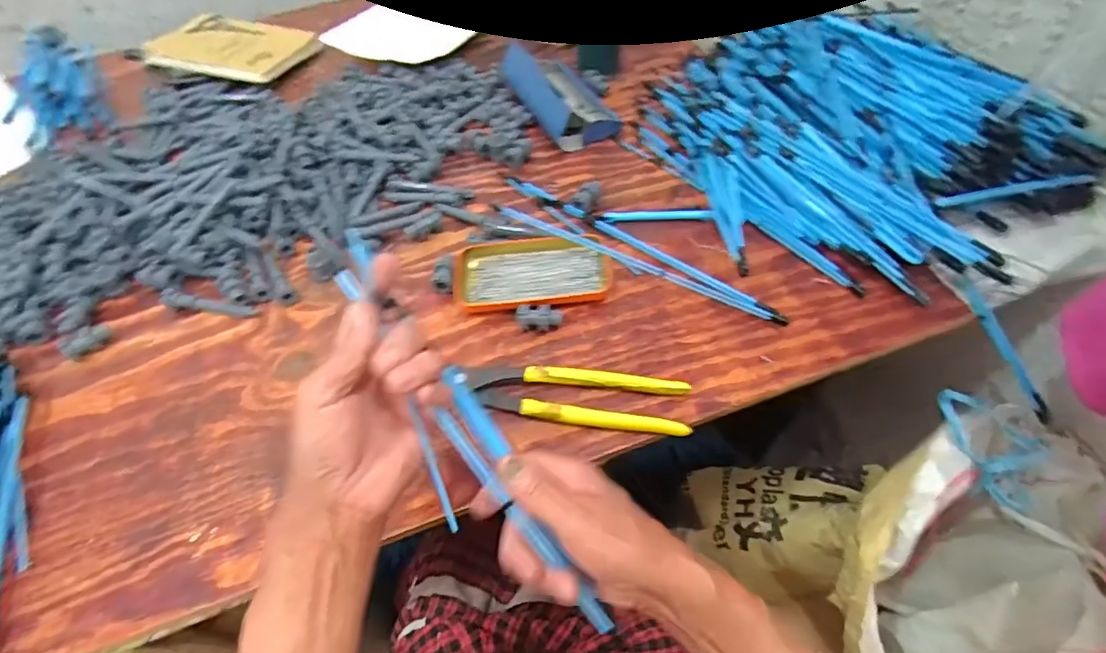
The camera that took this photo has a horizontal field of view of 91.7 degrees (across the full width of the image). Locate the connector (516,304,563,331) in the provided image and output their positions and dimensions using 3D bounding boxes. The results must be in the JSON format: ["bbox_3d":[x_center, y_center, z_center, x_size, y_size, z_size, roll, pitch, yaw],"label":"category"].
[{"bbox_3d":[-0.012,-0.007,0.487,0.039,0.022,0.020,-5,55,1],"label":"connector"}]

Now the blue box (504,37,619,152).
[{"bbox_3d":[0.010,-0.295,0.661,0.093,0.047,0.166,-27,58,-14],"label":"blue box"}]

